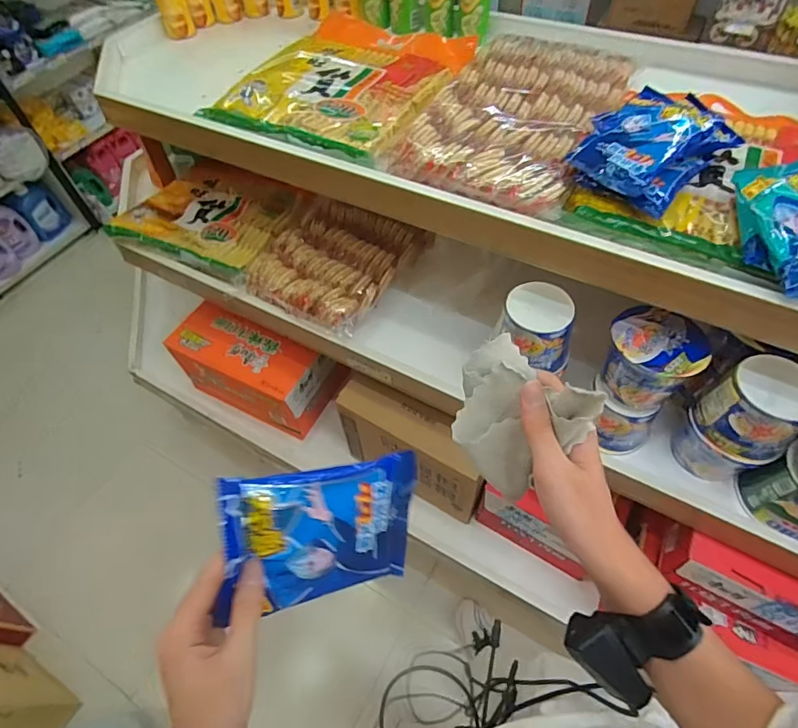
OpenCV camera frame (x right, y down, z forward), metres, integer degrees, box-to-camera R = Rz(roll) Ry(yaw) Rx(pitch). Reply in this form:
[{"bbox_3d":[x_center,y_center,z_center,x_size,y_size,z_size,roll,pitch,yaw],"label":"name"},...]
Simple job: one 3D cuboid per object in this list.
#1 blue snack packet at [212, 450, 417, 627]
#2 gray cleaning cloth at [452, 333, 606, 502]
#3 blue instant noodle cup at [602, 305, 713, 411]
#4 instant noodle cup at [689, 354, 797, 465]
[{"bbox_3d":[-0.061,0.144,0.397,0.171,0.120,0.012,-2,14,-33],"label":"blue snack packet"},{"bbox_3d":[0.084,0.042,0.380,0.076,0.104,0.102,-29,59,-16],"label":"gray cleaning cloth"},{"bbox_3d":[0.382,-0.009,0.722,0.132,0.111,0.125,-1,56,2],"label":"blue instant noodle cup"},{"bbox_3d":[0.505,0.068,0.669,0.108,0.111,0.113,-1,56,2],"label":"instant noodle cup"}]

